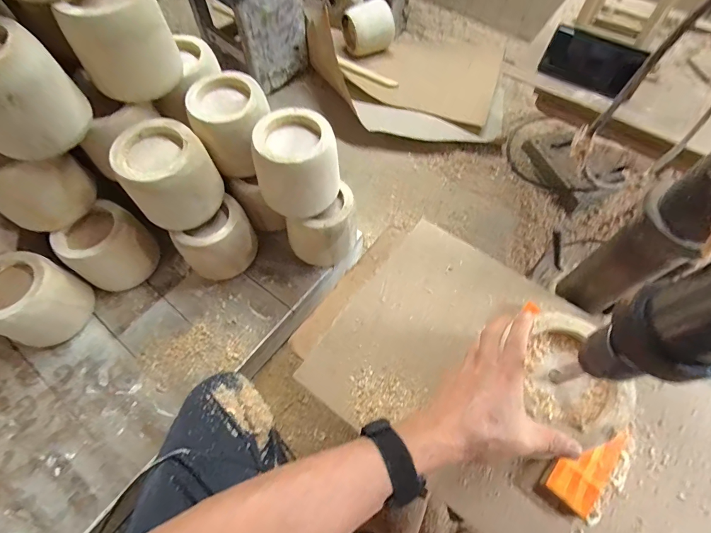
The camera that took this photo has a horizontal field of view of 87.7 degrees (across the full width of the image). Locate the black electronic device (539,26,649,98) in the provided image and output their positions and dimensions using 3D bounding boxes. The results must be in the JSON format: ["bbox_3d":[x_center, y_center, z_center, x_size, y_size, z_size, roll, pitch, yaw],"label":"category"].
[{"bbox_3d":[0.398,-0.342,0.622,0.158,0.073,0.008,36,39,21],"label":"black electronic device"}]

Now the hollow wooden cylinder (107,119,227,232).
[{"bbox_3d":[-0.299,-0.142,0.598,0.123,0.127,0.125,0,64,-1],"label":"hollow wooden cylinder"}]

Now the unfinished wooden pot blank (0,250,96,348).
[{"bbox_3d":[-0.580,0.057,0.661,0.125,0.135,0.134,23,66,10],"label":"unfinished wooden pot blank"}]

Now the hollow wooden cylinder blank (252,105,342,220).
[{"bbox_3d":[-0.098,-0.168,0.609,0.125,0.118,0.127,0,64,-1],"label":"hollow wooden cylinder blank"}]

